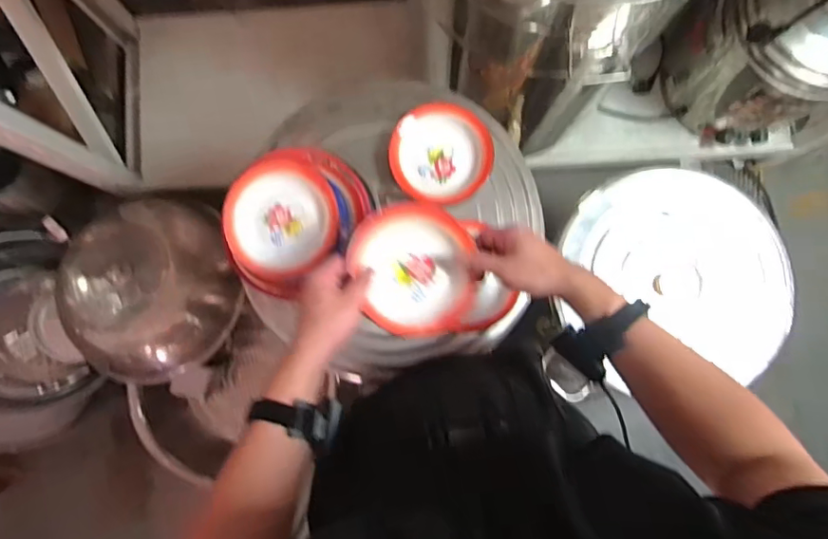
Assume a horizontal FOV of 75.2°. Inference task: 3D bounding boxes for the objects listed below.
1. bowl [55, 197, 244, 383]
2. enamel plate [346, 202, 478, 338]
[{"bbox_3d":[-0.716,0.046,1.445,0.445,0.181,0.482,0,85,0],"label":"bowl"},{"bbox_3d":[-0.001,0.000,0.642,0.140,0.033,0.151,-4,92,-8],"label":"enamel plate"}]

